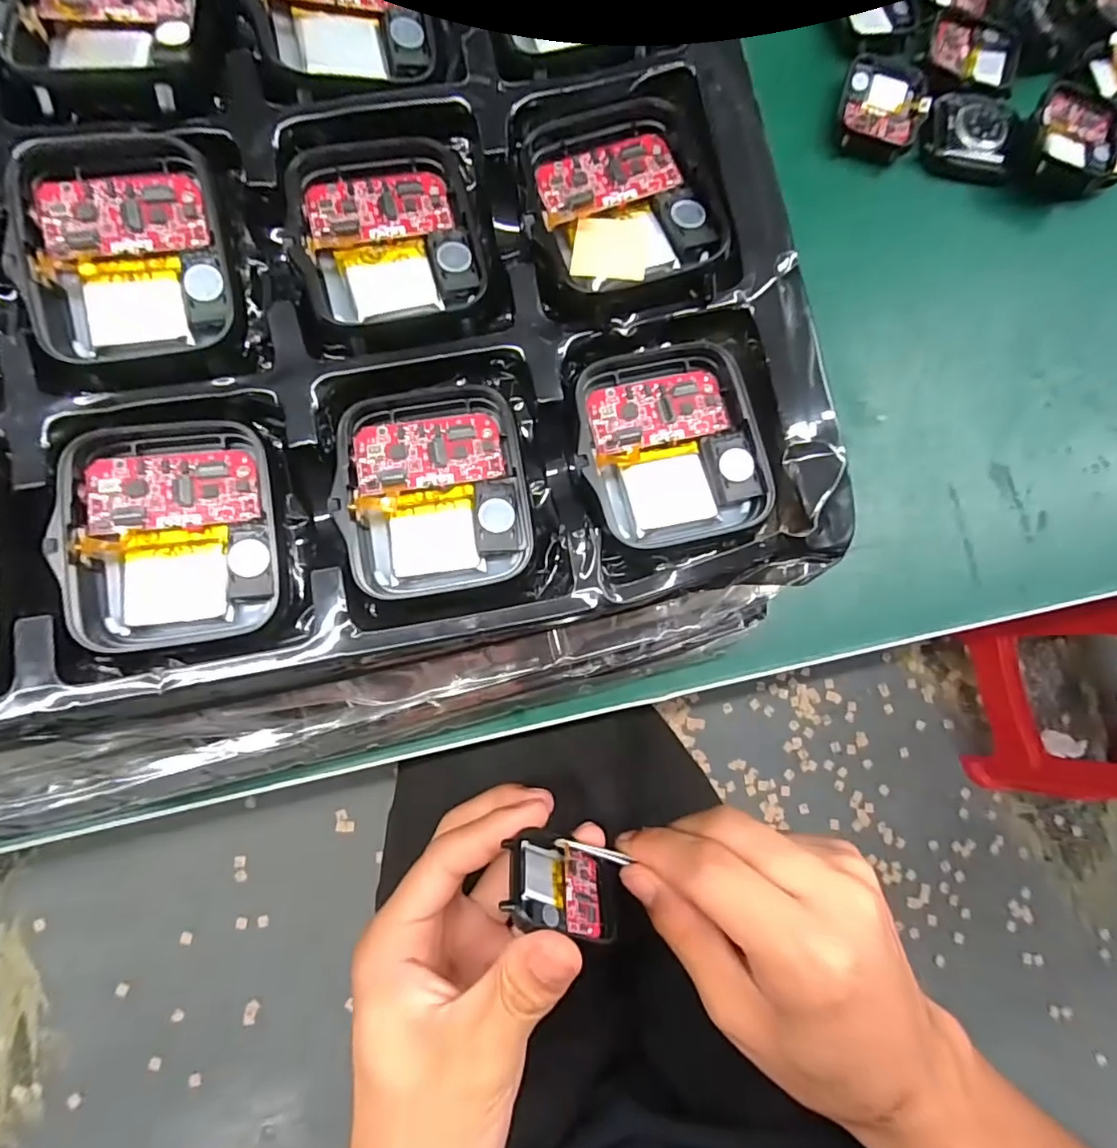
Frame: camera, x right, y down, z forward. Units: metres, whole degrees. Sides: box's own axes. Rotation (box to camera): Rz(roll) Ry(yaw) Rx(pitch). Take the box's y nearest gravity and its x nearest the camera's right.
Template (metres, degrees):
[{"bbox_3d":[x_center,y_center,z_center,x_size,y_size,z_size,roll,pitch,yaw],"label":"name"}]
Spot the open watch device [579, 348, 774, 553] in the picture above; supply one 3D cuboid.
[{"bbox_3d":[0.023,-0.028,0.119,0.036,0.007,0.043,-14,84,-6],"label":"open watch device"}]

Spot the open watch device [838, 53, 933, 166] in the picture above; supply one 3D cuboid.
[{"bbox_3d":[0.147,-0.213,0.253,0.038,0.008,0.048,14,80,-2],"label":"open watch device"}]

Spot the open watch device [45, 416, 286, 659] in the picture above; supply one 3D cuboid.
[{"bbox_3d":[-0.074,-0.008,0.107,0.036,0.007,0.043,-8,83,-5],"label":"open watch device"}]

